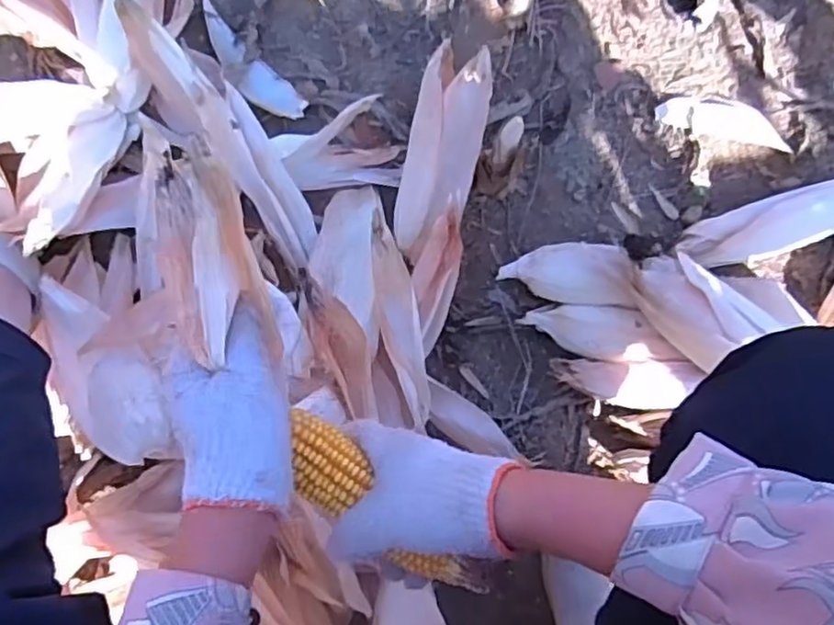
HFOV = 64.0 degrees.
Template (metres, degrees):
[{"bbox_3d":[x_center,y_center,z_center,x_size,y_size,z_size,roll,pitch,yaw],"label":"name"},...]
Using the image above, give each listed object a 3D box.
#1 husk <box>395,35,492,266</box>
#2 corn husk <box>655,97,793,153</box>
[{"bbox_3d":[0.026,-0.166,0.695,0.076,0.039,0.218,16,95,-2],"label":"husk"},{"bbox_3d":[0.349,-0.217,0.766,0.148,0.022,0.050,5,80,0],"label":"corn husk"}]

